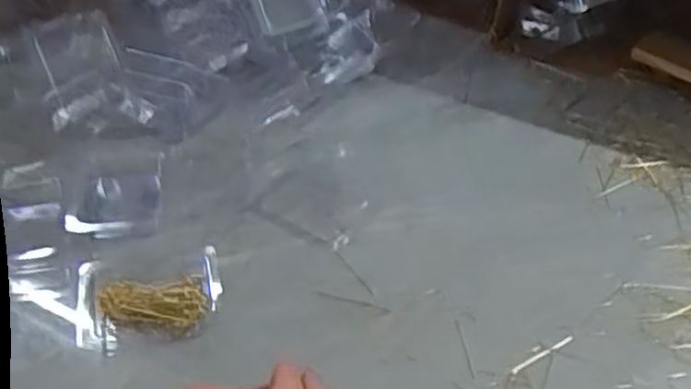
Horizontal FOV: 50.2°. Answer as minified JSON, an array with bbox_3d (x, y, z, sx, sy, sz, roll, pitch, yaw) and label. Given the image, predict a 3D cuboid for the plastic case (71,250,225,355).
[{"bbox_3d":[-0.134,0.070,0.508,0.097,0.019,0.078,-9,43,-14],"label":"plastic case"}]

